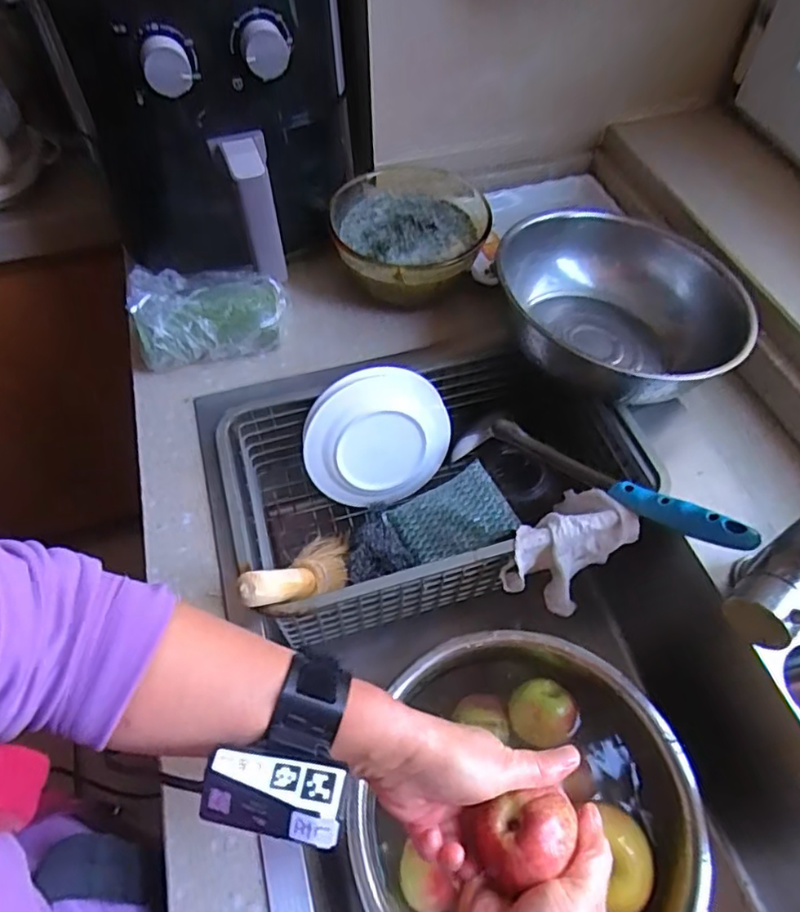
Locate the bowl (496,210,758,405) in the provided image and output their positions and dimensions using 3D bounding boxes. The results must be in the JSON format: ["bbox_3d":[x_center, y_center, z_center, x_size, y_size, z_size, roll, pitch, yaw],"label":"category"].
[{"bbox_3d":[0.192,-0.126,0.569,0.228,0.094,0.176,37,63,22],"label":"bowl"}]

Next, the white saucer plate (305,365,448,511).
[{"bbox_3d":[-0.021,-0.015,0.599,0.146,0.142,0.028,-17,28,-6],"label":"white saucer plate"}]

